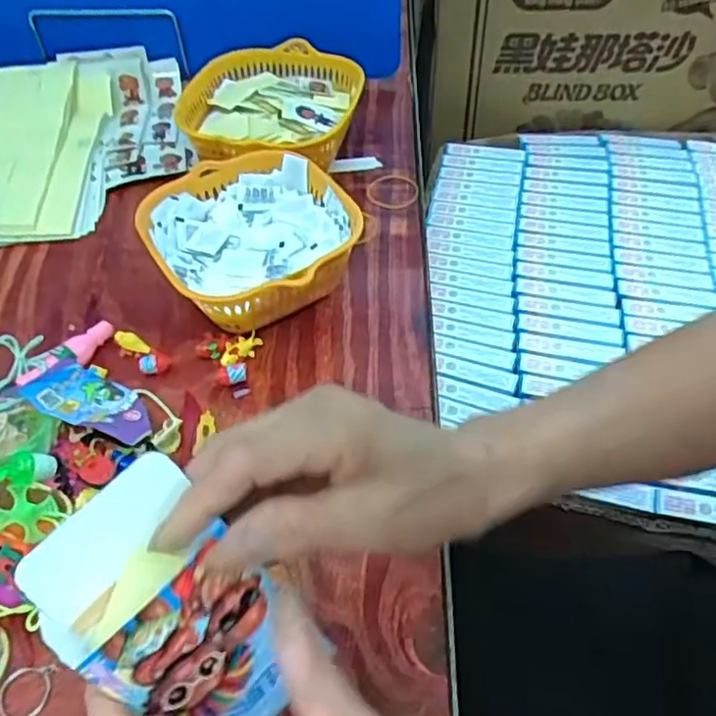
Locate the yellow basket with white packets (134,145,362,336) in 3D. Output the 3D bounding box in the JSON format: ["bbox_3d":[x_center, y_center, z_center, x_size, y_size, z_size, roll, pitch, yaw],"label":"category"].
[{"bbox_3d":[-0.074,-0.078,0.472,0.133,0.063,0.141,-24,55,-16],"label":"yellow basket with white packets"}]

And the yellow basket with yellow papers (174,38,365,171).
[{"bbox_3d":[-0.085,-0.206,0.570,0.158,0.061,0.149,10,52,11],"label":"yellow basket with yellow papers"}]

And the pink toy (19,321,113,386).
[{"bbox_3d":[-0.196,-0.002,0.441,0.022,0.019,0.068,30,46,23],"label":"pink toy"}]

